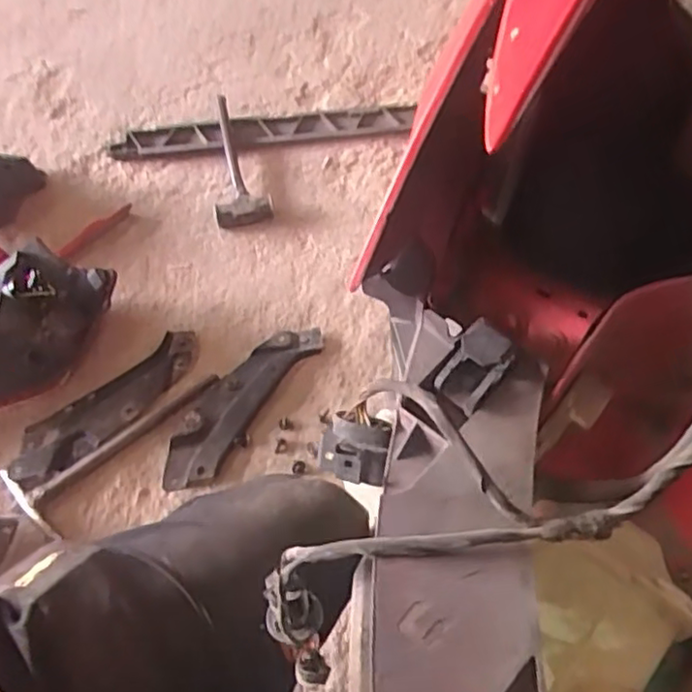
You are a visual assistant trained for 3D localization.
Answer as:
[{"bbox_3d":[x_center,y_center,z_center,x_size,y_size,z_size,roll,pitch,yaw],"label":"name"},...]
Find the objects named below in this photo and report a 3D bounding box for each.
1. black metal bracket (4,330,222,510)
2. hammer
[{"bbox_3d":[-0.347,0.102,0.986,0.314,0.034,0.128,-35,60,-22],"label":"black metal bracket"},{"bbox_3d":[-0.220,-0.356,1.266,0.102,0.065,0.325,-13,54,-8],"label":"hammer"}]

